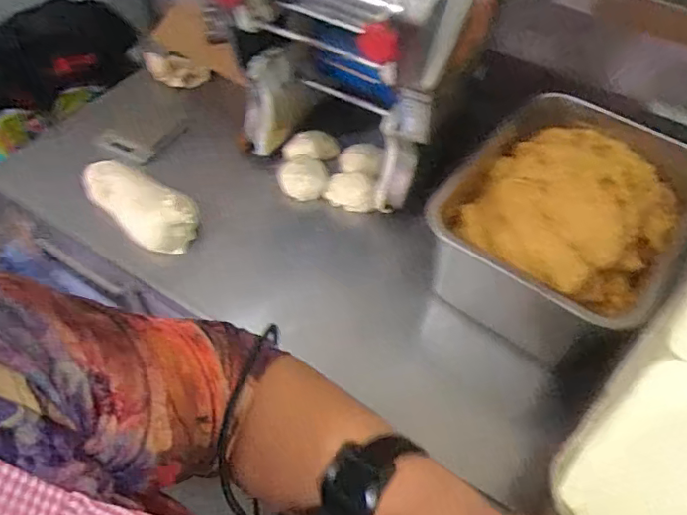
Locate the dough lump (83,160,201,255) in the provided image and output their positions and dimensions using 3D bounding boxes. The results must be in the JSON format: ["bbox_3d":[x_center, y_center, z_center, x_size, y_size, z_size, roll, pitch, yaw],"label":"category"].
[{"bbox_3d":[-0.298,-0.083,0.813,0.188,0.066,0.089,34,59,22],"label":"dough lump"}]

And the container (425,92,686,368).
[{"bbox_3d":[0.298,-0.048,0.745,0.255,0.187,0.347,35,59,22],"label":"container"}]

